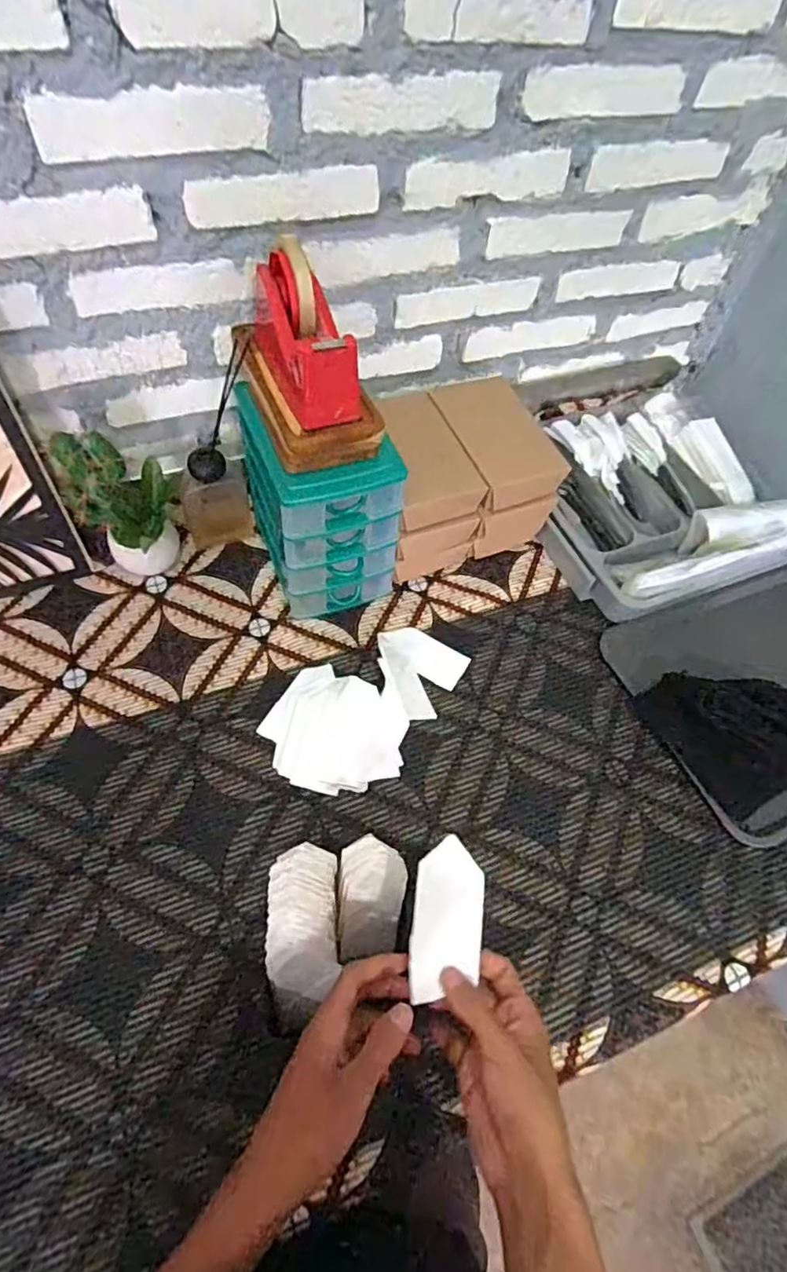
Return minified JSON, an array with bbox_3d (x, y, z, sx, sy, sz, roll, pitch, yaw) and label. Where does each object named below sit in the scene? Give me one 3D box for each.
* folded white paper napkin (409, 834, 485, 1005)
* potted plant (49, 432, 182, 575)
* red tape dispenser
[{"bbox_3d":[0.038,0.200,0.422,0.049,0.006,0.110,9,87,2],"label":"folded white paper napkin"},{"bbox_3d":[-0.313,-0.151,0.698,0.105,0.190,0.096,-26,62,-20],"label":"potted plant"},{"bbox_3d":[-0.093,-0.303,0.579,0.063,0.104,0.189,-17,60,-15],"label":"red tape dispenser"}]

